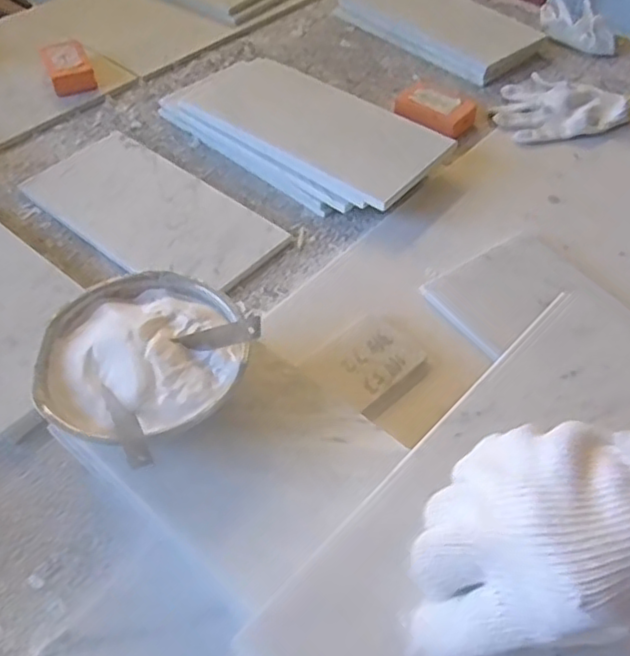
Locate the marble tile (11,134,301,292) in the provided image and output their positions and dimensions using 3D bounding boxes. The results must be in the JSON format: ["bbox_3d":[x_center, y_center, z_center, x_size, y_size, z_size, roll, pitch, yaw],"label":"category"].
[{"bbox_3d":[-0.187,-0.135,0.743,0.297,0.007,0.151,34,58,25],"label":"marble tile"}]

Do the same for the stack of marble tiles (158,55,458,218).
[{"bbox_3d":[-0.026,-0.247,0.814,0.360,0.049,0.172,30,57,23],"label":"stack of marble tiles"}]

